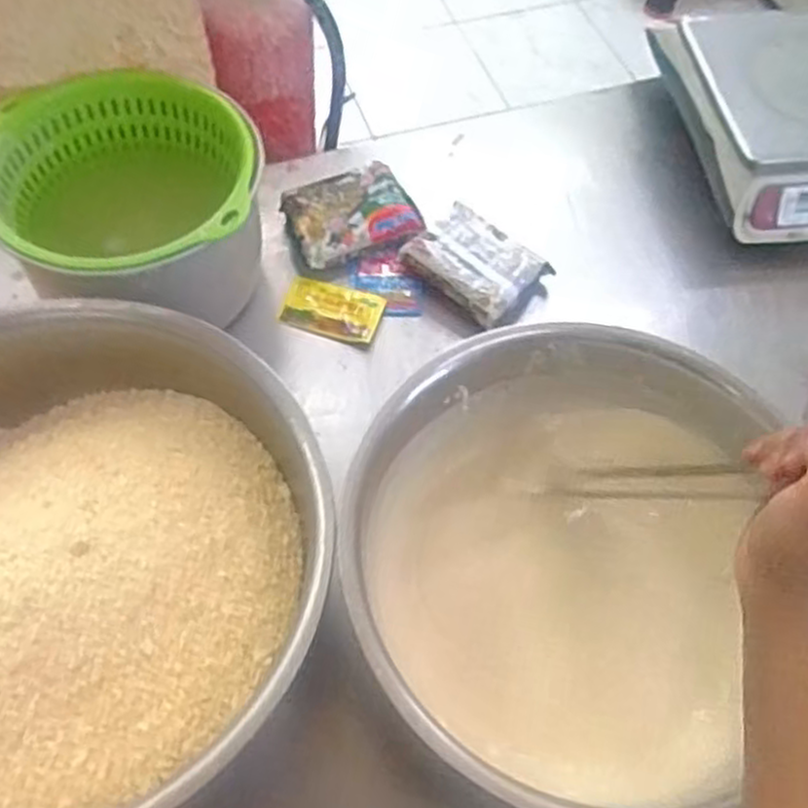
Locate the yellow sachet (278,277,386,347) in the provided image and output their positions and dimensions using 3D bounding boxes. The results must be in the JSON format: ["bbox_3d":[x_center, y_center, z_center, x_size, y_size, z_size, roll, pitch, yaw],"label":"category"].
[{"bbox_3d":[-0.069,-0.097,0.769,0.096,0.015,0.062,19,61,6],"label":"yellow sachet"}]

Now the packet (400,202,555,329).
[{"bbox_3d":[0.072,-0.139,0.785,0.126,0.041,0.102,39,65,17],"label":"packet"}]

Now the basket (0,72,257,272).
[{"bbox_3d":[-0.244,-0.169,0.712,0.214,0.154,0.218,-30,67,-20],"label":"basket"}]

